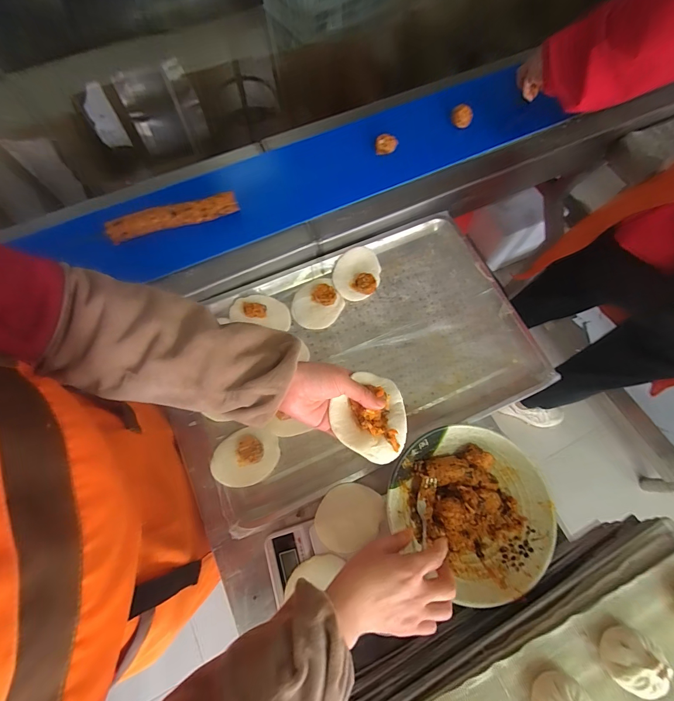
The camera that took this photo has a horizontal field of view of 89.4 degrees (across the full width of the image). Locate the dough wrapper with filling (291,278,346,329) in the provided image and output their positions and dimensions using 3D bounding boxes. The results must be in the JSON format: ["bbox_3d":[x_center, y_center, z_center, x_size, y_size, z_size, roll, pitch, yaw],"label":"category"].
[{"bbox_3d":[-0.037,-0.089,0.635,0.094,0.033,0.087,0,71,-1],"label":"dough wrapper with filling"}]

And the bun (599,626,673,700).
[{"bbox_3d":[0.307,0.320,0.349,0.051,0.042,0.057,32,74,10],"label":"bun"}]

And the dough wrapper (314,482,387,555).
[{"bbox_3d":[0.019,0.241,0.500,0.102,0.010,0.084,-26,54,-9],"label":"dough wrapper"}]

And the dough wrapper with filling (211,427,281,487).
[{"bbox_3d":[-0.144,0.170,0.544,0.096,0.031,0.085,-1,71,-1],"label":"dough wrapper with filling"}]

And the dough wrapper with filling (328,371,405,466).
[{"bbox_3d":[0.042,0.073,0.385,0.086,0.022,0.089,0,71,-1],"label":"dough wrapper with filling"}]

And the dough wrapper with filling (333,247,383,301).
[{"bbox_3d":[0.039,-0.149,0.654,0.086,0.031,0.105,19,72,6],"label":"dough wrapper with filling"}]

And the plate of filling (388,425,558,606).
[{"bbox_3d":[0.185,0.223,0.490,0.218,0.062,0.211,41,76,12],"label":"plate of filling"}]

